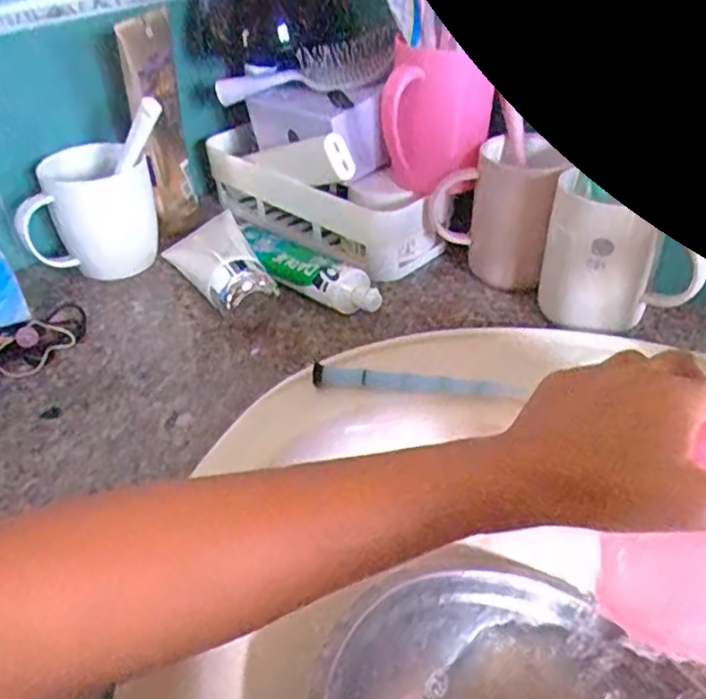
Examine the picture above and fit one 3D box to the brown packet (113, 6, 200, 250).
[{"bbox_3d":[-0.169,-0.196,0.611,0.018,0.192,0.077,12,39,18],"label":"brown packet"}]

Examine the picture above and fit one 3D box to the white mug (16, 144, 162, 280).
[{"bbox_3d":[-0.233,-0.118,0.599,0.119,0.105,0.080,-23,42,-25],"label":"white mug"}]

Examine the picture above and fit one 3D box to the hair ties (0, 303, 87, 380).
[{"bbox_3d":[-0.266,0.003,0.513,0.136,0.020,0.054,-31,46,-30],"label":"hair ties"}]

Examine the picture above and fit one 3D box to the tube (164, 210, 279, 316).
[{"bbox_3d":[-0.117,-0.075,0.580,0.070,0.041,0.144,-17,41,-16],"label":"tube"}]

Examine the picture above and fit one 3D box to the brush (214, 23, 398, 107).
[{"bbox_3d":[-0.042,-0.250,0.595,0.156,0.052,0.034,1,39,5],"label":"brush"}]

